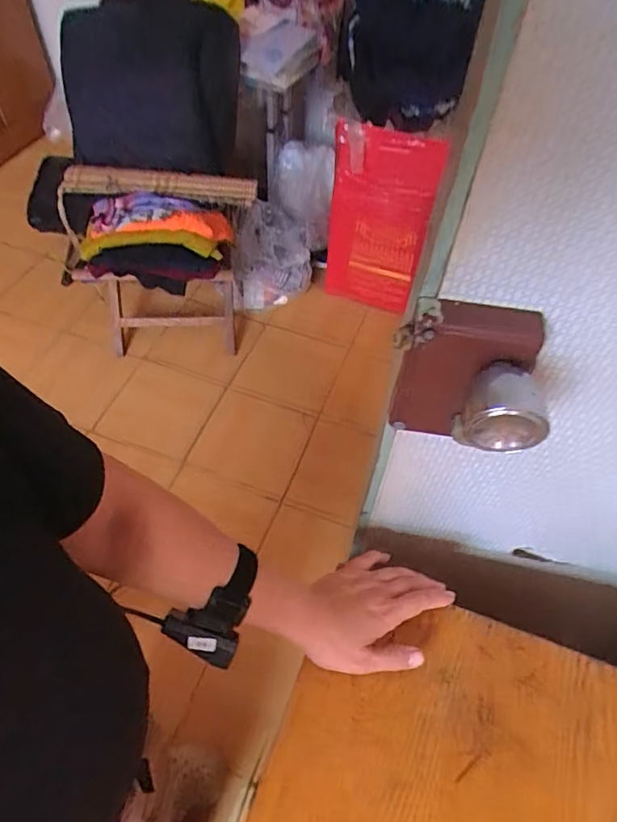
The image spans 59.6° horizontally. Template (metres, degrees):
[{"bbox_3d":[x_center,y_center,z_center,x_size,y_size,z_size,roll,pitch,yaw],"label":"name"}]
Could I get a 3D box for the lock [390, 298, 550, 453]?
[{"bbox_3d":[0.097,-0.004,0.349,0.089,0.111,0.074,9,54,4],"label":"lock"}]

